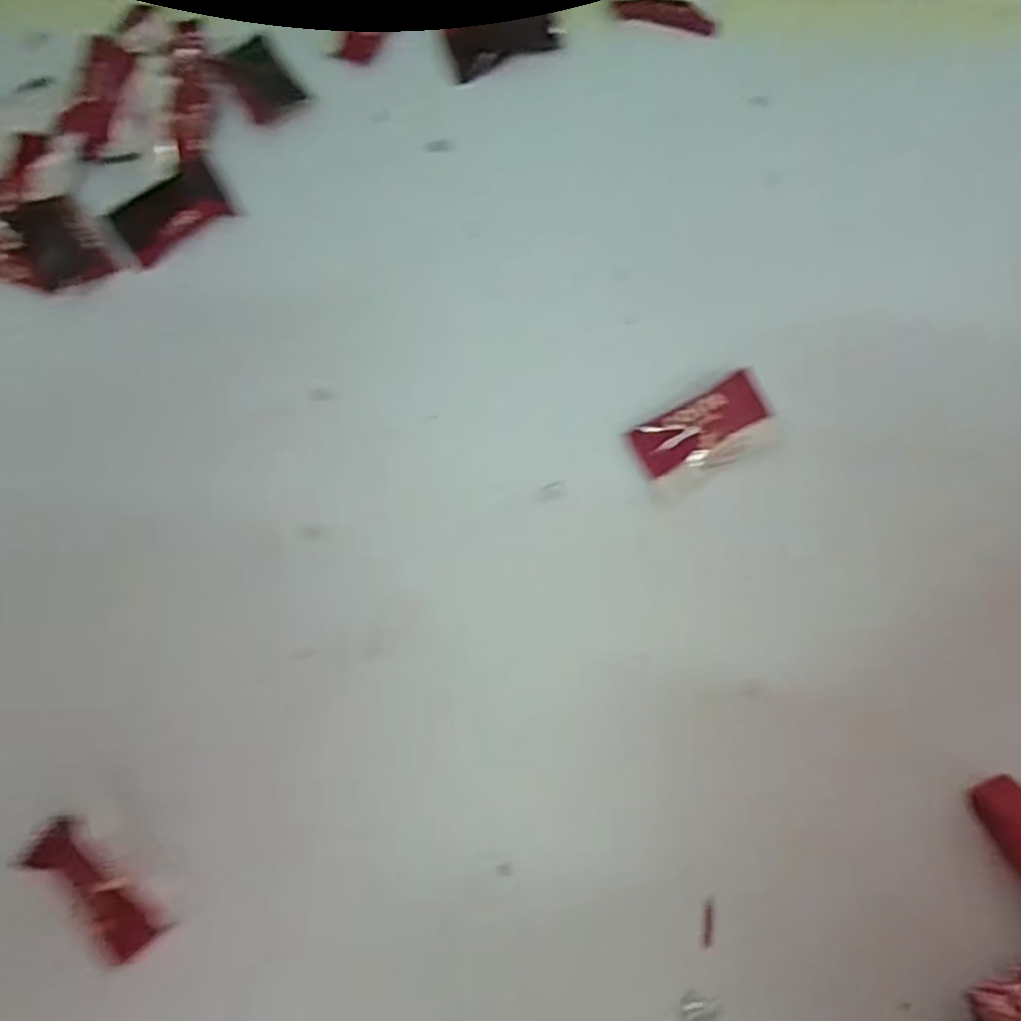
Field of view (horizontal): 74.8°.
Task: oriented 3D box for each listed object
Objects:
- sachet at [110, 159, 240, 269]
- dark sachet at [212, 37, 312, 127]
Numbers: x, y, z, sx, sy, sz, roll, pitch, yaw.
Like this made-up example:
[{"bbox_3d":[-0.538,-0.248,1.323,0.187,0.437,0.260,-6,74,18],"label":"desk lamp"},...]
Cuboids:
[{"bbox_3d":[-0.180,-0.160,0.356,0.060,0.004,0.040,-42,74,-10],"label":"sachet"},{"bbox_3d":[-0.143,-0.247,0.381,0.033,0.004,0.056,-35,73,-8],"label":"dark sachet"}]

